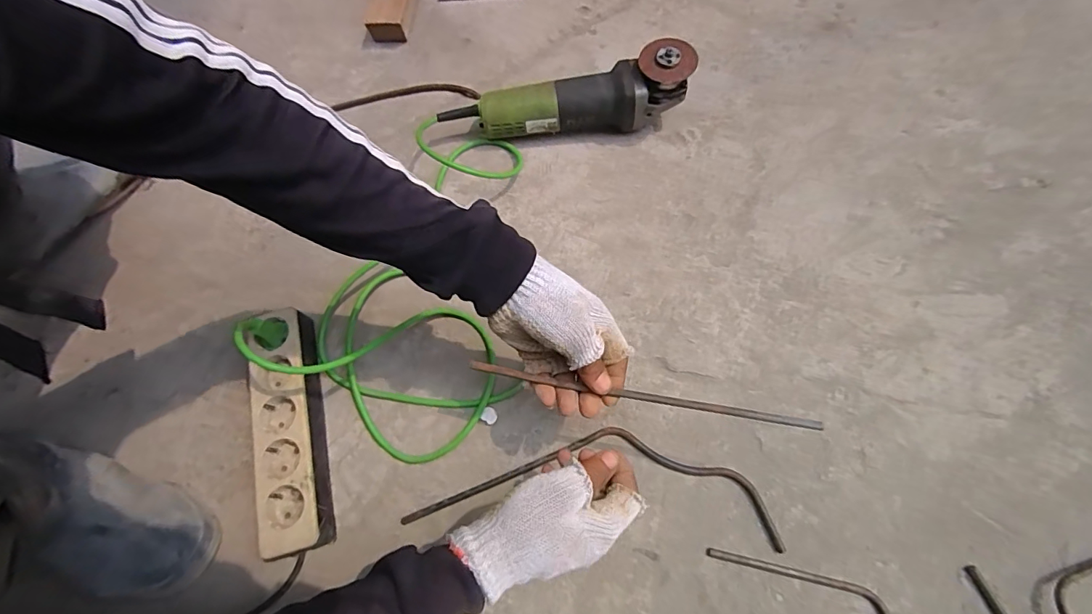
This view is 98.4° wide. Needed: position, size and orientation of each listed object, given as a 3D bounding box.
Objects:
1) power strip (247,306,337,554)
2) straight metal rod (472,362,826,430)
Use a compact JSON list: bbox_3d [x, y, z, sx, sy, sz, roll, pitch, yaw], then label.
[{"bbox_3d":[-0.270,0.123,0.496,0.070,0.044,0.251,-16,68,-4],"label":"power strip"},{"bbox_3d":[0.076,0.074,0.394,0.286,0.005,0.008,9,69,8],"label":"straight metal rod"}]

